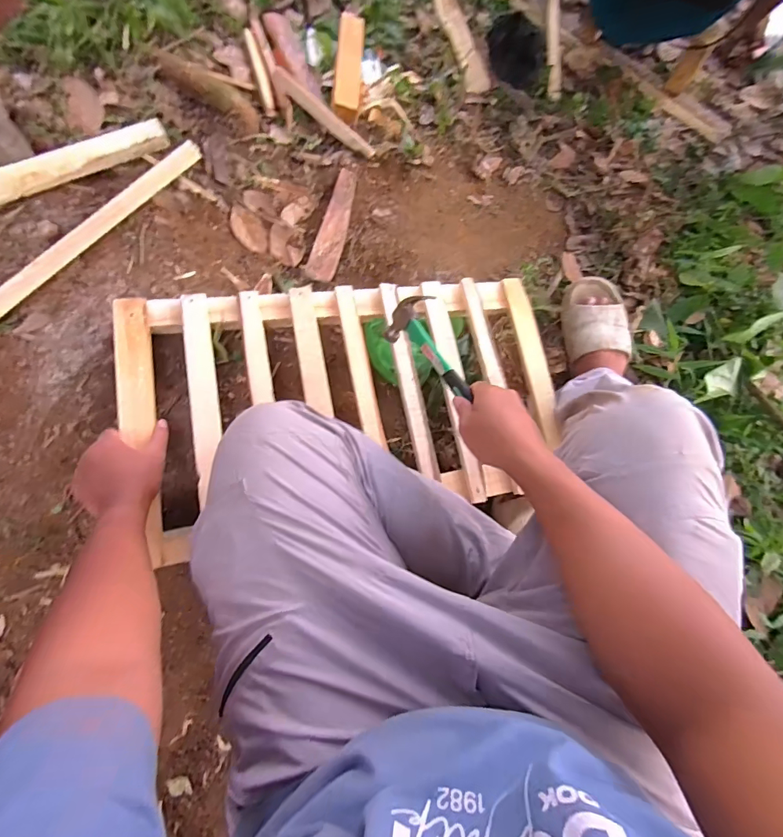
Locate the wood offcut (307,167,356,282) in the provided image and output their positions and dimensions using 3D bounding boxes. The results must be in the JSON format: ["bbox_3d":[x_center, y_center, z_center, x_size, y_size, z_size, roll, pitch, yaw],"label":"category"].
[{"bbox_3d":[-0.116,-0.411,0.912,0.056,0.013,0.275,17,71,-11],"label":"wood offcut"}]

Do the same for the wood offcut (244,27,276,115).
[{"bbox_3d":[-0.301,-0.793,0.988,0.026,0.015,0.246,-16,81,-2],"label":"wood offcut"}]

